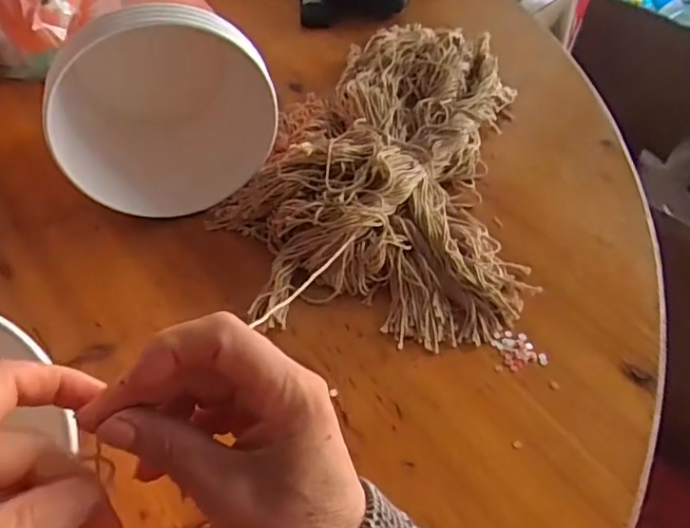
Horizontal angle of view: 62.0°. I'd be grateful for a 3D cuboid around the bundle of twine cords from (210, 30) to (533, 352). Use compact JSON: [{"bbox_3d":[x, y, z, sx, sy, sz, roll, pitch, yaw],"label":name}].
[{"bbox_3d":[0.030,-0.099,0.510,0.254,0.057,0.352,6,52,2],"label":"bundle of twine cords"}]

